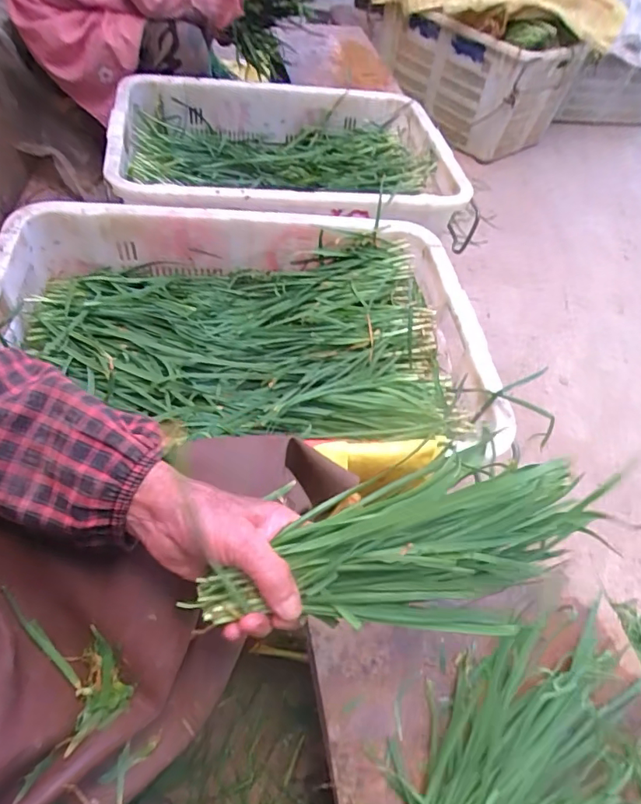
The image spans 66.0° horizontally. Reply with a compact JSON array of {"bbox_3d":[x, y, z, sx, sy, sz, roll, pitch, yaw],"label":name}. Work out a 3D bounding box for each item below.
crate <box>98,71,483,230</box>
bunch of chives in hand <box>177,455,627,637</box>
[{"bbox_3d":[-0.055,-0.509,1.036,0.700,0.147,0.490,-5,55,-12],"label":"crate"},{"bbox_3d":[0.055,0.114,0.351,0.276,0.069,0.095,-12,54,-2],"label":"bunch of chives in hand"}]

